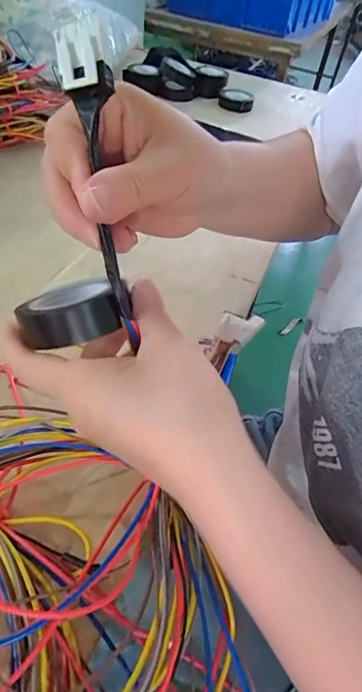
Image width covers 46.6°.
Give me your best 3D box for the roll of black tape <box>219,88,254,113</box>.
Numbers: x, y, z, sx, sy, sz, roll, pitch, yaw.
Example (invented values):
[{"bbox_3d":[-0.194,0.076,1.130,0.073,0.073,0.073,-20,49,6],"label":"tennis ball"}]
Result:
[{"bbox_3d":[0.098,-0.435,0.748,0.060,0.017,0.070,9,47,-2],"label":"roll of black tape"}]

